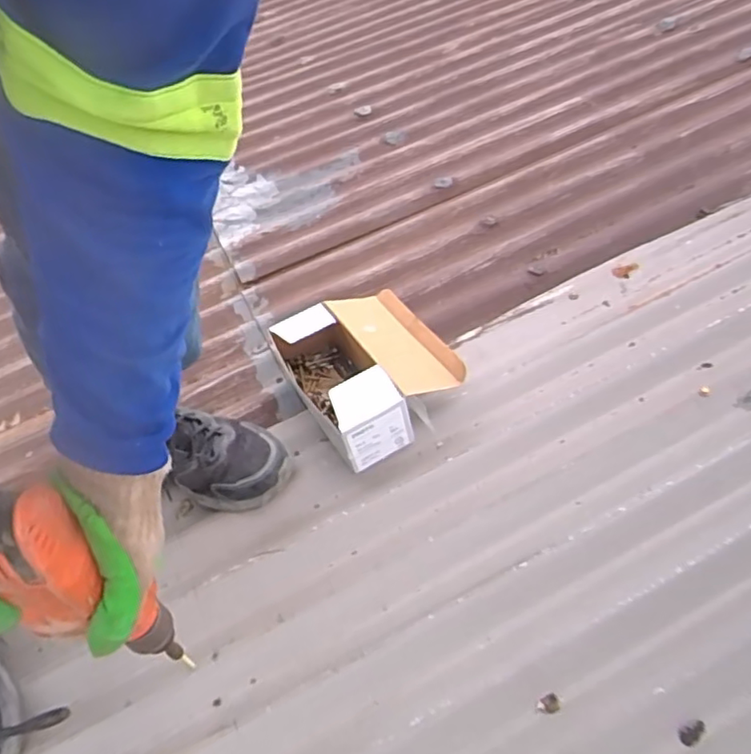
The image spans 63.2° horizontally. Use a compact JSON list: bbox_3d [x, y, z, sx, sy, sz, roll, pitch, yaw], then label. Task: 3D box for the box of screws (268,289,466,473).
[{"bbox_3d":[-0.016,-0.017,0.793,0.174,0.108,0.245,-20,48,-22],"label":"box of screws"}]

